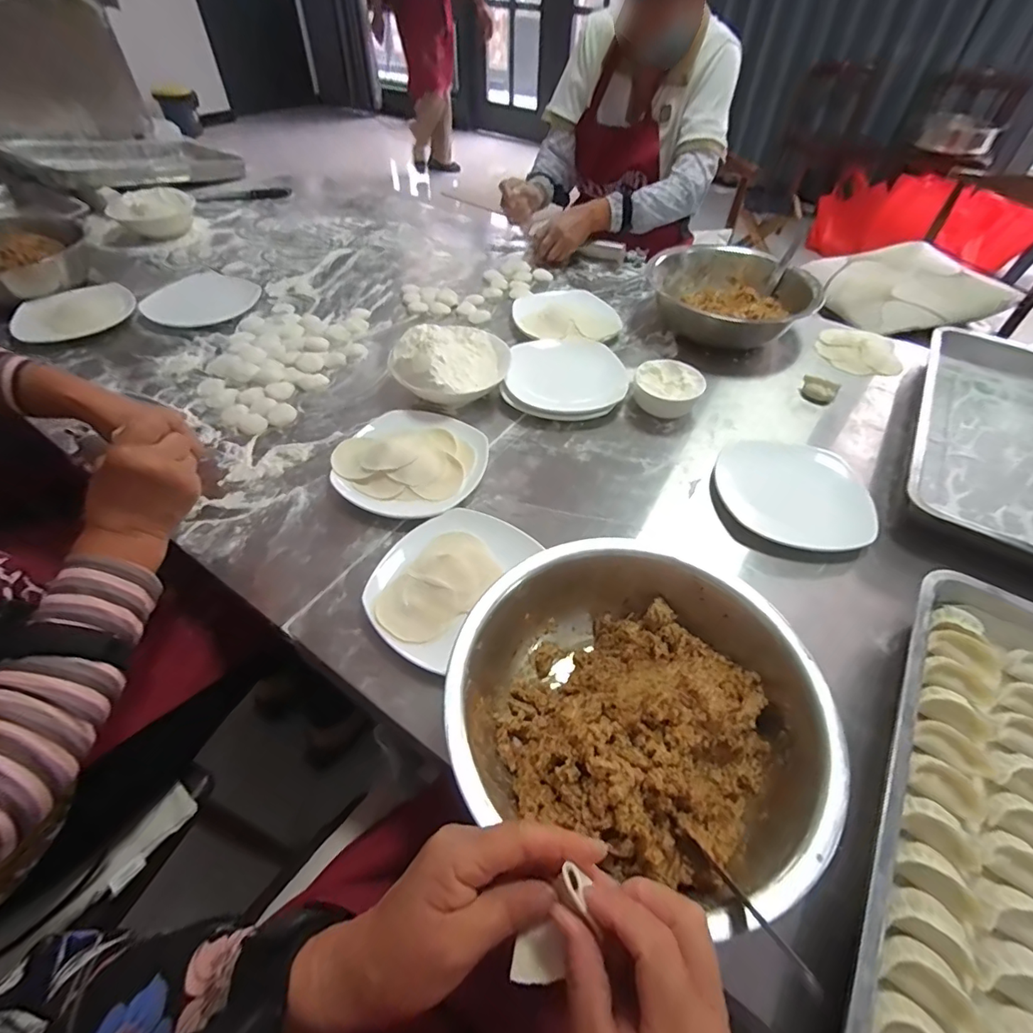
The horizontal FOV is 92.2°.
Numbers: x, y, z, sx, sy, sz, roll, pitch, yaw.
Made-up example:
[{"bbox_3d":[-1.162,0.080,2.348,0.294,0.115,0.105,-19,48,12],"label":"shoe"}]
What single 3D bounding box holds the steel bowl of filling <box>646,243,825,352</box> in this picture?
[{"bbox_3d":[0.372,-0.377,0.883,0.250,0.110,0.226,5,50,3],"label":"steel bowl of filling"}]

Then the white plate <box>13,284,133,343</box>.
[{"bbox_3d":[-0.752,-0.347,0.849,0.173,0.021,0.165,-31,57,-25],"label":"white plate"}]

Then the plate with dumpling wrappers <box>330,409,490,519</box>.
[{"bbox_3d":[-0.132,-0.074,0.629,0.185,0.036,0.170,1,50,-1],"label":"plate with dumpling wrappers"}]

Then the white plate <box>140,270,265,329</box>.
[{"bbox_3d":[-0.568,-0.395,0.907,0.186,0.022,0.186,1,50,-1],"label":"white plate"}]

